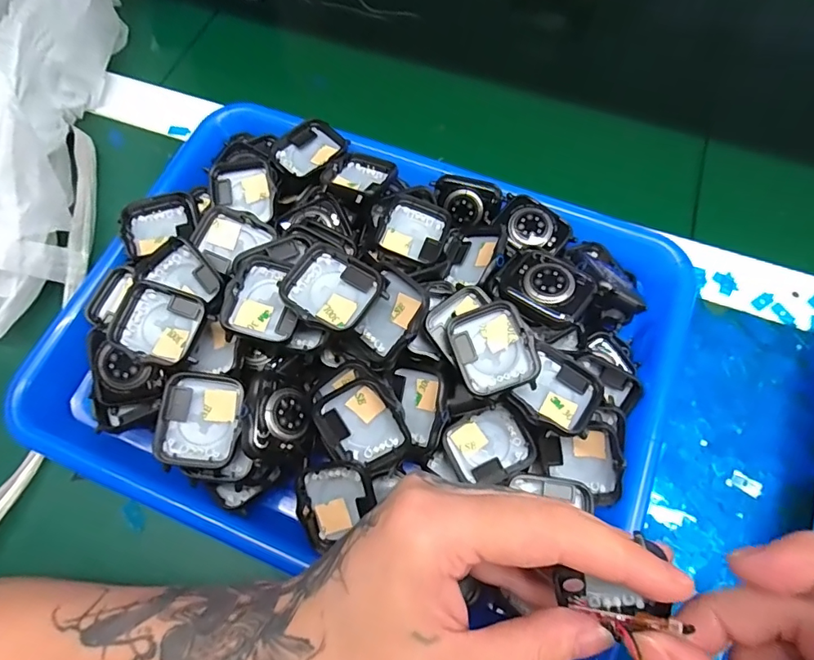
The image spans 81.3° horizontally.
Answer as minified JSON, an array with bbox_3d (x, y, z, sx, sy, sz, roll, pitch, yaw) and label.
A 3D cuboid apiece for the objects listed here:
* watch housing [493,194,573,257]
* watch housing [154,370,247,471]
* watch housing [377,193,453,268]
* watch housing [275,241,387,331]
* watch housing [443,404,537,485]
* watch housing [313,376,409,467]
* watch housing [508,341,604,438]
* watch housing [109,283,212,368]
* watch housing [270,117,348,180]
[{"bbox_3d":[0.074,-0.060,0.281,0.033,0.011,0.041,-42,74,-15],"label":"watch housing"},{"bbox_3d":[-0.097,0.042,0.226,0.035,0.015,0.044,2,68,2],"label":"watch housing"},{"bbox_3d":[0.005,-0.057,0.276,0.037,0.016,0.045,18,70,8],"label":"watch housing"},{"bbox_3d":[-0.037,-0.020,0.231,0.043,0.010,0.039,33,70,8],"label":"watch housing"},{"bbox_3d":[0.043,0.062,0.250,0.040,0.013,0.035,-25,70,-9],"label":"watch housing"},{"bbox_3d":[-0.021,0.045,0.232,0.039,0.009,0.042,-33,98,11],"label":"watch housing"},{"bbox_3d":[0.076,0.031,0.237,0.038,0.013,0.042,32,72,13],"label":"watch housing"},{"bbox_3d":[-0.122,-0.002,0.236,0.043,0.014,0.037,20,70,8],"label":"watch housing"},{"bbox_3d":[-0.060,-0.114,0.304,0.039,0.011,0.043,35,73,14],"label":"watch housing"}]

